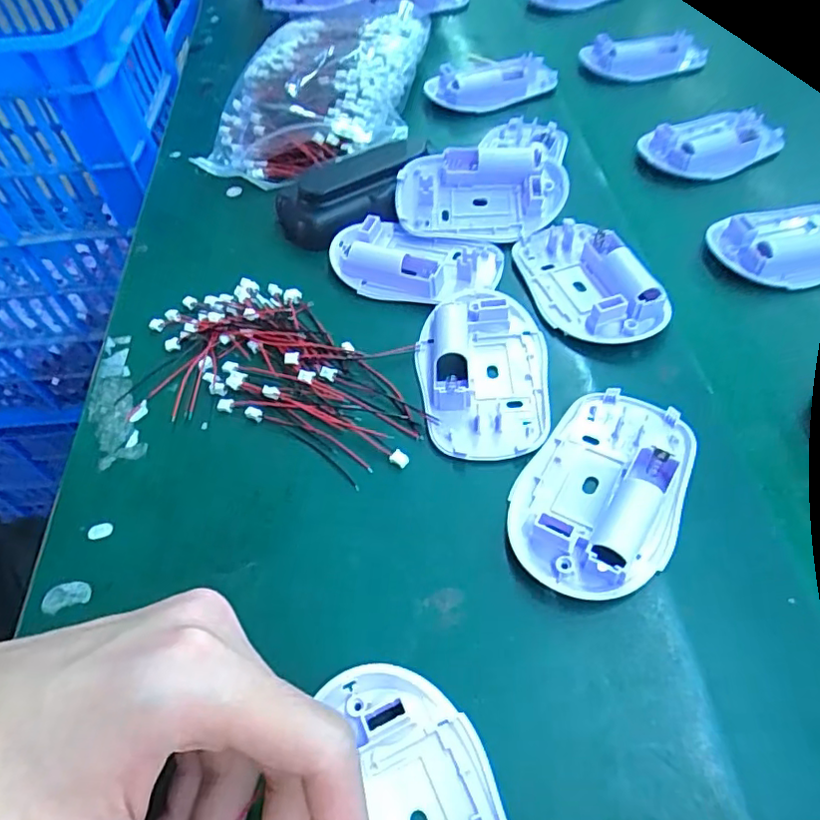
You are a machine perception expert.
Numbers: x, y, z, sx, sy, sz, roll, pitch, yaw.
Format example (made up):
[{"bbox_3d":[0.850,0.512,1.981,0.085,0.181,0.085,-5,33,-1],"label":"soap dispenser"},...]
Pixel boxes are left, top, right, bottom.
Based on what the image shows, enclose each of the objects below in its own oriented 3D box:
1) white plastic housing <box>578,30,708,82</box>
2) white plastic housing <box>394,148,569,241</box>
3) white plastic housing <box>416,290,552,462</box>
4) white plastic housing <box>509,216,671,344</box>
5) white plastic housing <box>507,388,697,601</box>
[{"bbox_3d":[0.177,-0.266,0.449,0.088,0.027,0.036,0,53,5],"label":"white plastic housing"},{"bbox_3d":[0.040,-0.125,0.338,0.094,0.031,0.046,4,54,8],"label":"white plastic housing"},{"bbox_3d":[0.035,-0.020,0.278,0.060,0.014,0.089,-5,53,1],"label":"white plastic housing"},{"bbox_3d":[0.089,-0.068,0.304,0.049,0.021,0.090,-19,54,-9],"label":"white plastic housing"},{"bbox_3d":[0.077,0.030,0.237,0.060,0.018,0.091,23,59,20],"label":"white plastic housing"}]

